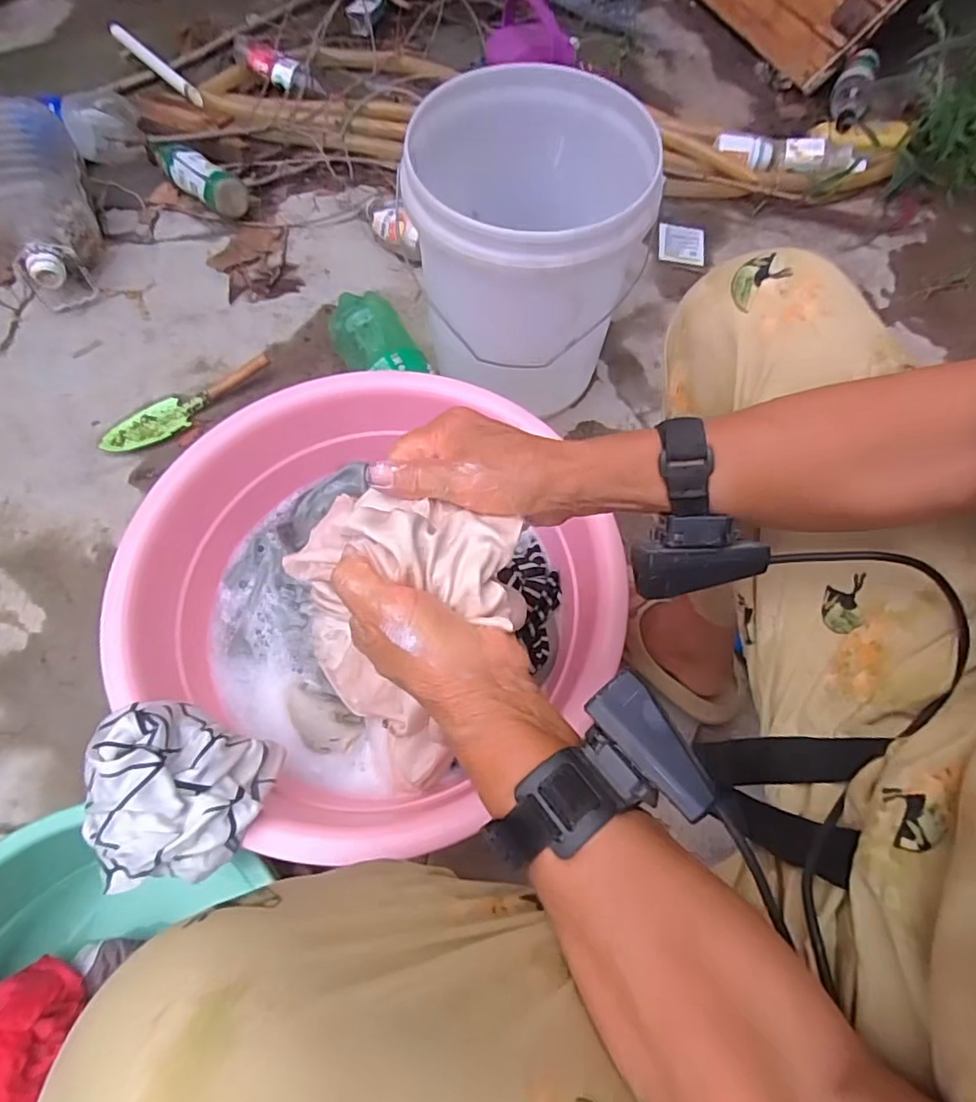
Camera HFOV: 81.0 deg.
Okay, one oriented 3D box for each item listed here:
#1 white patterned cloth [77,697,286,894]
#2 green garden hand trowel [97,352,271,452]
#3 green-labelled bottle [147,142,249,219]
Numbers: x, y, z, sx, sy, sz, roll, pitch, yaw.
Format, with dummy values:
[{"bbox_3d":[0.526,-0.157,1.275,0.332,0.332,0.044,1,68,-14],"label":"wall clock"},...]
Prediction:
[{"bbox_3d":[-0.248,0.187,0.451,0.132,0.077,0.131,-3,66,-2],"label":"white patterned cloth"},{"bbox_3d":[-0.449,-0.226,0.850,0.259,0.029,0.062,-41,73,-16],"label":"green garden hand trowel"},{"bbox_3d":[-0.511,-0.653,1.006,0.209,0.072,0.060,33,69,13],"label":"green-labelled bottle"}]

